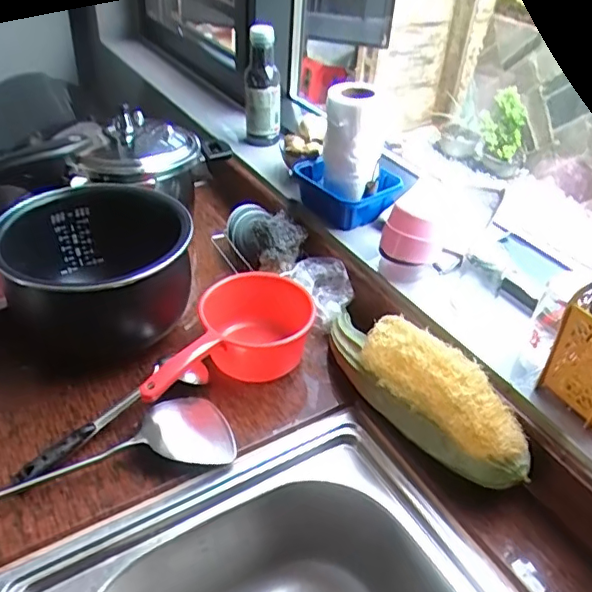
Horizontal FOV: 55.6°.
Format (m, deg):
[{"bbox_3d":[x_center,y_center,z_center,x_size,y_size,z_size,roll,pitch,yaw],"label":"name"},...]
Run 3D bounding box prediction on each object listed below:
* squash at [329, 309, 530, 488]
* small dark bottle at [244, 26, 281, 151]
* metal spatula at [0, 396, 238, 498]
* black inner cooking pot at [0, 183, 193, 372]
[{"bbox_3d":[0.129,0.086,0.624,0.083,0.089,0.289,-26,47,-33],"label":"squash"},{"bbox_3d":[-0.058,-0.362,1.008,0.062,0.227,0.052,2,38,-2],"label":"small dark bottle"},{"bbox_3d":[-0.254,0.173,0.571,0.379,0.042,0.088,-12,41,-19],"label":"metal spatula"},{"bbox_3d":[-0.245,-0.019,0.714,0.216,0.162,0.228,2,38,-2],"label":"black inner cooking pot"}]

